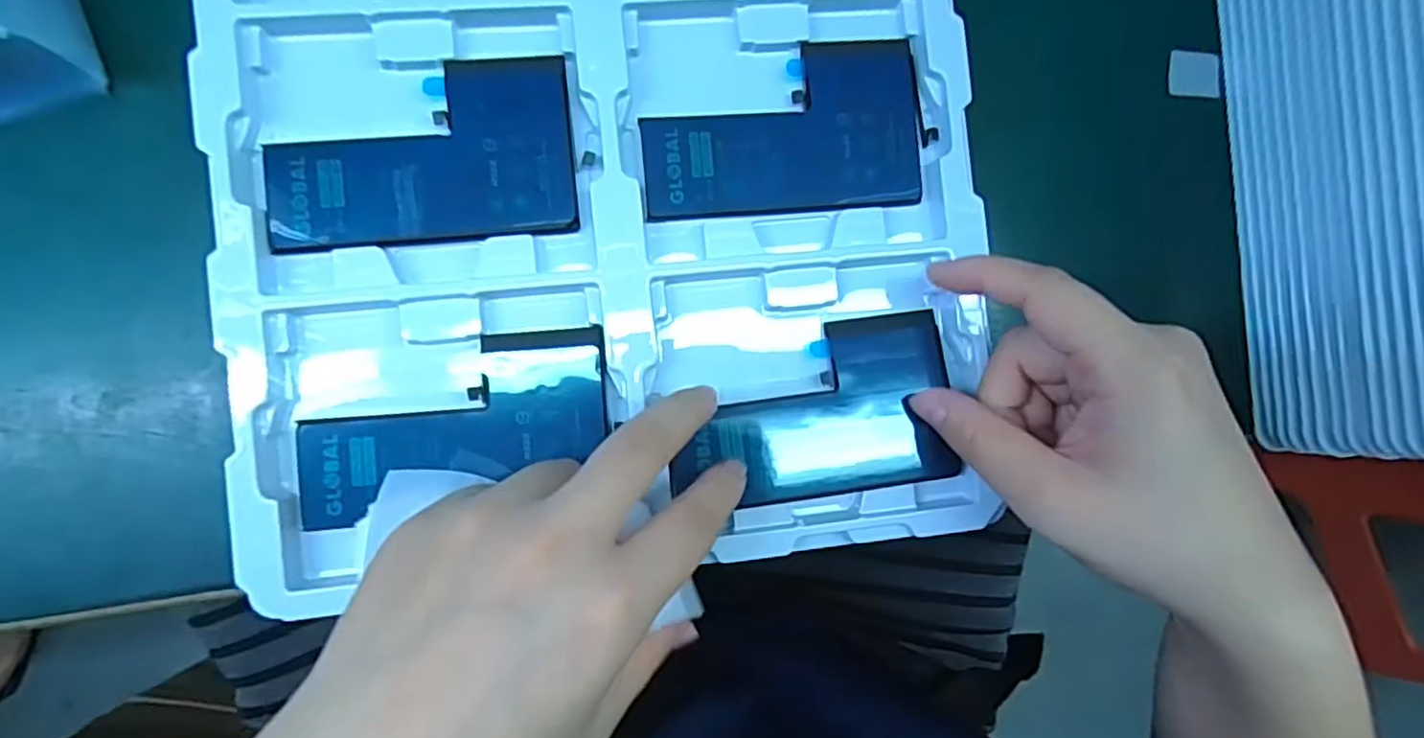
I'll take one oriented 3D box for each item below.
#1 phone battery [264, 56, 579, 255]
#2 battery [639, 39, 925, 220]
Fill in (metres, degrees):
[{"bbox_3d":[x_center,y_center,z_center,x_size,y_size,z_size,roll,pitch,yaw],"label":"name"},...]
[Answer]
[{"bbox_3d":[-0.105,-0.079,0.245,0.106,0.007,0.064,-6,87,-6],"label":"phone battery"},{"bbox_3d":[0.028,-0.093,0.260,0.109,0.007,0.064,-6,87,-6],"label":"battery"}]

